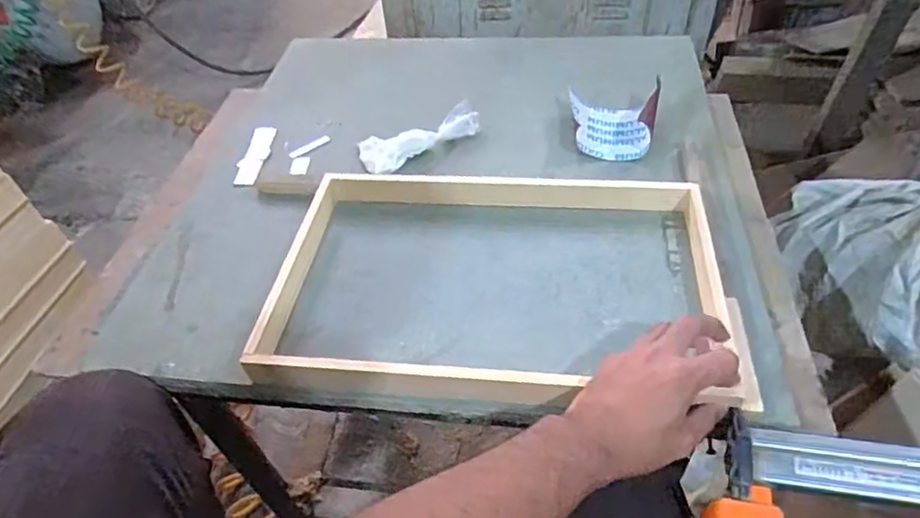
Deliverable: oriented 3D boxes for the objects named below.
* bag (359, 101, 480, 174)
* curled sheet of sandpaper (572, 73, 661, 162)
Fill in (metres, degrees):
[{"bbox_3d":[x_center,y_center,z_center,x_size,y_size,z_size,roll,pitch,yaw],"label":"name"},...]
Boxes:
[{"bbox_3d":[-0.047,-0.145,0.705,0.155,0.022,0.056,-26,50,-19],"label":"bag"},{"bbox_3d":[0.182,-0.164,0.687,0.101,0.044,0.105,1,47,6],"label":"curled sheet of sandpaper"}]

